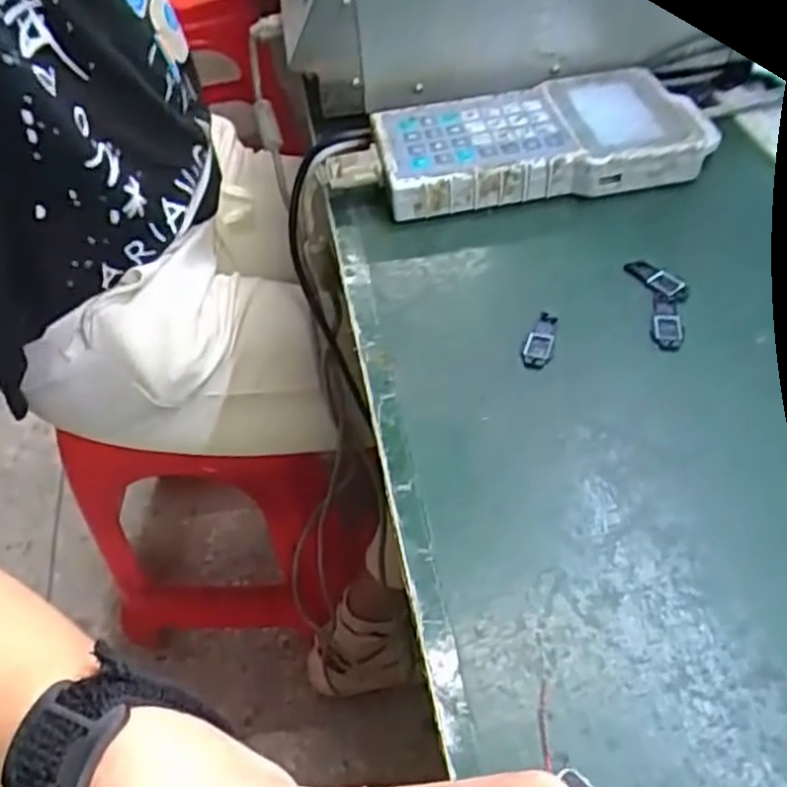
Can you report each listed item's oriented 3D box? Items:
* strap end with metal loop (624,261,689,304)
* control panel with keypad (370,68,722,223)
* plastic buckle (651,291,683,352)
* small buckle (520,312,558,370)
[{"bbox_3d":[0.153,-0.066,0.450,0.018,0.004,0.040,-38,56,-25],"label":"strap end with metal loop"},{"bbox_3d":[0.101,-0.172,0.528,0.223,0.036,0.108,-10,49,-4],"label":"control panel with keypad"},{"bbox_3d":[0.151,-0.040,0.427,0.016,0.004,0.044,9,50,12],"label":"plastic buckle"},{"bbox_3d":[0.081,-0.030,0.424,0.015,0.004,0.042,16,52,17],"label":"small buckle"}]

